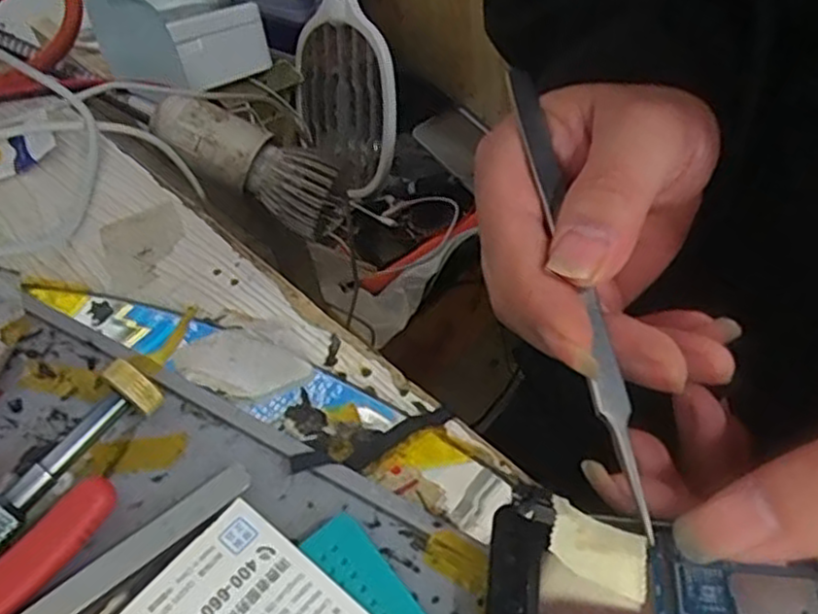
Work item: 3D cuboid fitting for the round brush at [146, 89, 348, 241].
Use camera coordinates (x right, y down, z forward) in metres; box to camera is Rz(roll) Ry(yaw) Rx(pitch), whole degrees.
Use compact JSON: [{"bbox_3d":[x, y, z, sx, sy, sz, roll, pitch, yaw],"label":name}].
[{"bbox_3d":[-0.078,-0.073,0.356,0.107,0.026,0.029,33,55,6],"label":"round brush"}]

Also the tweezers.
[{"bbox_3d":[0.046,-0.013,0.200,0.010,0.011,0.148,-8,59,-1],"label":"tweezers"}]

